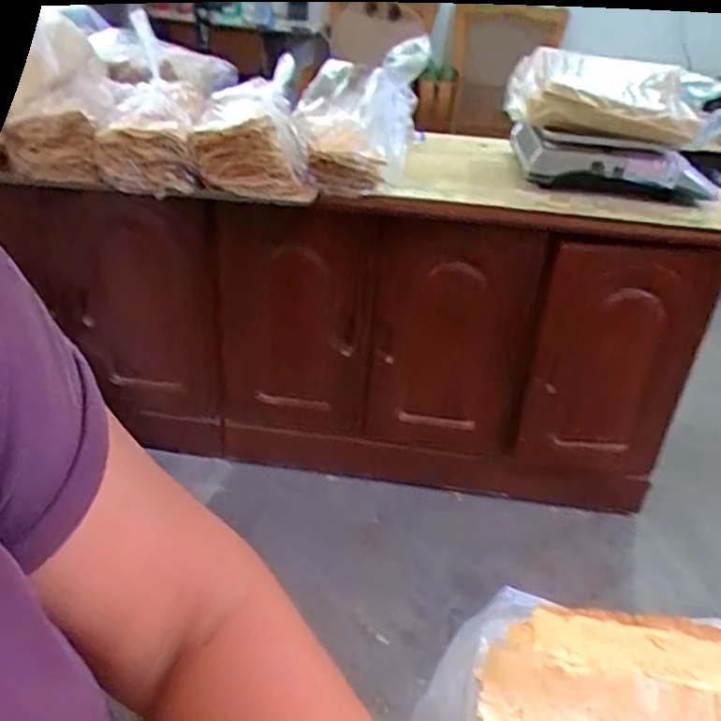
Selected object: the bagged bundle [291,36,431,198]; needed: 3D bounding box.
[{"bbox_3d":[-0.009,-0.422,1.101,0.196,0.225,0.214,2,32,-3],"label":"bagged bundle"}]

